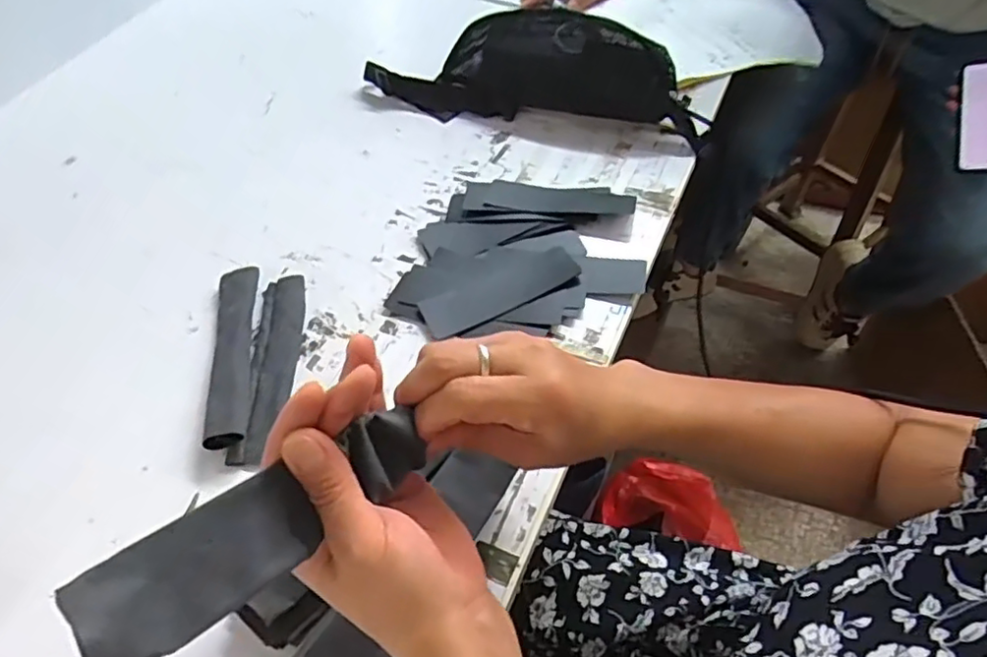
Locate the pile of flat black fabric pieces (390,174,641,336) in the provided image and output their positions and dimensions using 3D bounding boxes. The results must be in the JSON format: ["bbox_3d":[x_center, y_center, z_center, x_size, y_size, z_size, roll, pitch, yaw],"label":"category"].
[{"bbox_3d":[0.022,-0.076,0.602,0.222,0.014,0.190,-3,53,2],"label":"pile of flat black fabric pieces"}]

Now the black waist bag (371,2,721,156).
[{"bbox_3d":[0.045,-0.292,0.710,0.387,0.087,0.096,13,55,14],"label":"black waist bag"}]

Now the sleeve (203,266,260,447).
[{"bbox_3d":[-0.220,0.019,0.534,0.034,0.023,0.182,-12,53,-4],"label":"sleeve"}]

